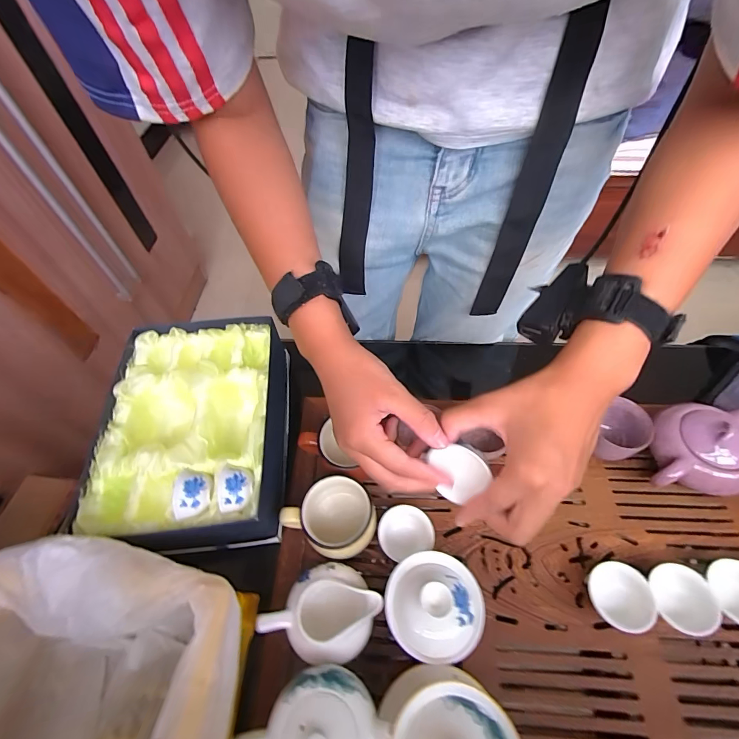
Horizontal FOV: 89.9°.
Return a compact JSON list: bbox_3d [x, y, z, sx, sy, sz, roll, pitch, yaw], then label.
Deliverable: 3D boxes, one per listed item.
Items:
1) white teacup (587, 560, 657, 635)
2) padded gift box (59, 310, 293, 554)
[{"bbox_3d":[0.229,0.212,0.346,0.051,0.026,0.054,-17,57,-9],"label":"white teacup"},{"bbox_3d":[-0.195,0.066,0.433,0.181,0.082,0.258,-7,56,-3],"label":"padded gift box"}]

